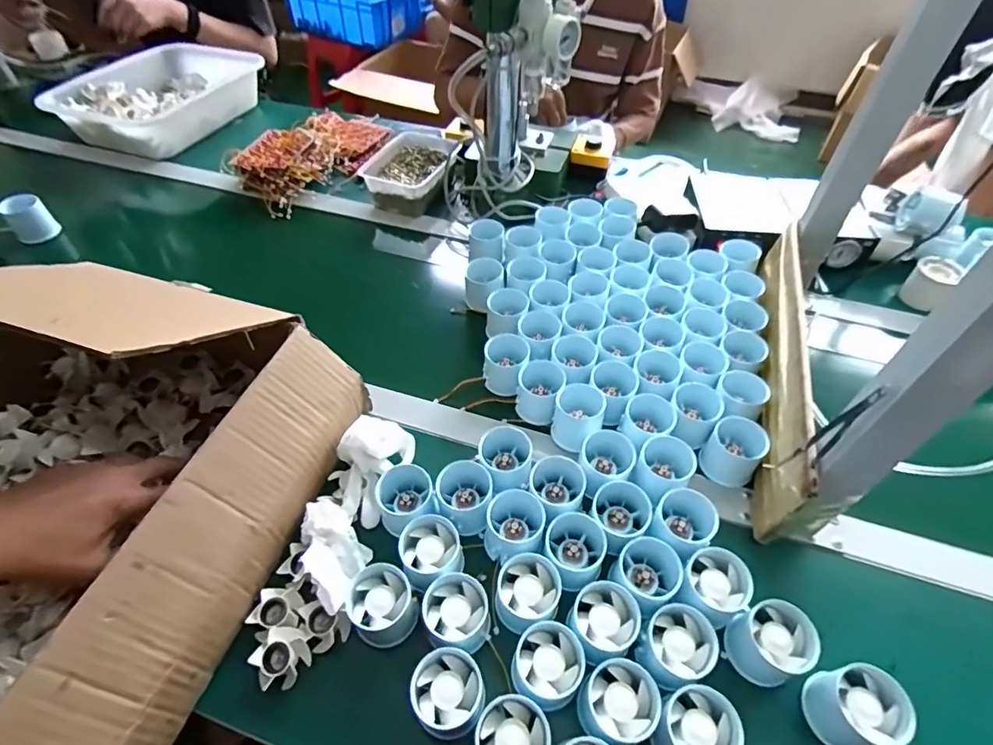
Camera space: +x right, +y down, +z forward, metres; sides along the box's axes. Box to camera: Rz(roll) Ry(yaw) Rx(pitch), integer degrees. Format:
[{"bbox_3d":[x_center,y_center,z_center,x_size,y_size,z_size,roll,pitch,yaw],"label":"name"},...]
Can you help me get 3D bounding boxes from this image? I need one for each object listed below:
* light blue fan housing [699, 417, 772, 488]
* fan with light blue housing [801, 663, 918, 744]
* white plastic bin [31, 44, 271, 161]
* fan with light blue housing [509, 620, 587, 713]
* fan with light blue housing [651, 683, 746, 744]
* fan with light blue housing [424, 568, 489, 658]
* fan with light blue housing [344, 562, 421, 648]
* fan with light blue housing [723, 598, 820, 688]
[{"bbox_3d":[0.244,0.081,0.534,0.054,0.049,0.053,-35,58,-26],"label":"light blue fan housing"},{"bbox_3d":[0.270,0.254,0.391,0.053,0.053,0.053,-6,50,-5],"label":"fan with light blue housing"},{"bbox_3d":[-0.664,-0.565,1.054,0.262,0.078,0.376,19,52,16],"label":"white plastic bin"},{"bbox_3d":[0.041,0.230,0.406,0.051,0.040,0.053,24,54,19],"label":"fan with light blue housing"},{"bbox_3d":[0.145,0.263,0.380,0.053,0.042,0.051,0,50,0],"label":"fan with light blue housing"},{"bbox_3d":[-0.032,0.199,0.432,0.051,0.042,0.051,0,50,0],"label":"fan with light blue housing"},{"bbox_3d":[-0.097,0.194,0.435,0.051,0.051,0.053,0,50,0],"label":"fan with light blue housing"},{"bbox_3d":[0.221,0.220,0.421,0.052,0.051,0.053,0,50,0],"label":"fan with light blue housing"}]

